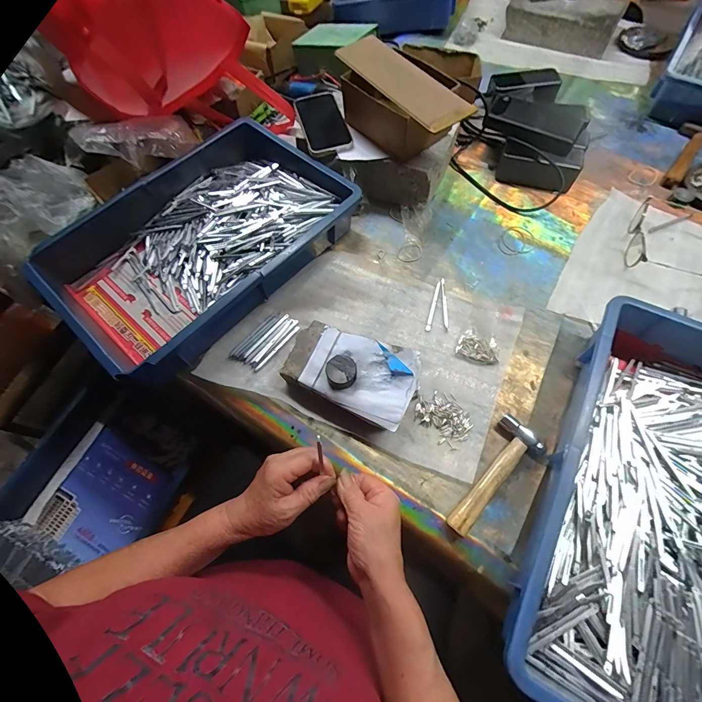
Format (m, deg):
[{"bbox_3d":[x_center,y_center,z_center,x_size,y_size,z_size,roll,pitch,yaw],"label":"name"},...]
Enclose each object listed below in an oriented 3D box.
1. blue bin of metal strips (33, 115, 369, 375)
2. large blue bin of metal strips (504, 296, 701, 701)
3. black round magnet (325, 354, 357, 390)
[{"bbox_3d":[-0.232,-0.180,0.560,0.294,0.082,0.431,41,74,16],"label":"blue bin of metal strips"},{"bbox_3d":[0.356,0.179,0.377,0.283,0.091,0.426,26,69,14],"label":"large blue bin of metal strips"},{"bbox_3d":[-0.013,0.027,0.449,0.039,0.021,0.038,0,68,1],"label":"black round magnet"}]

